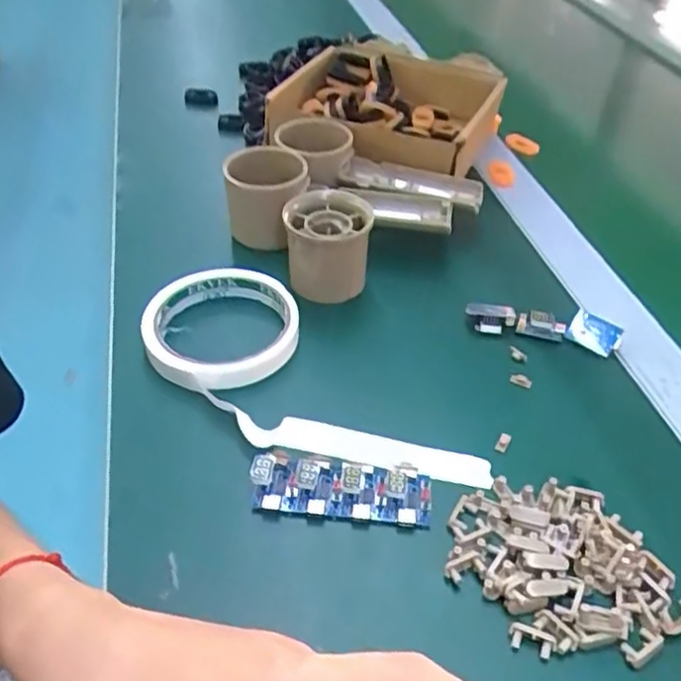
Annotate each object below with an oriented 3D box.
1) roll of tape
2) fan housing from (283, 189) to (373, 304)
[{"bbox_3d":[-0.073,-0.007,0.409,0.091,0.024,0.091,1,44,-2],"label":"roll of tape"},{"bbox_3d":[-0.008,-0.060,0.443,0.055,0.055,0.055,7,44,4],"label":"fan housing"}]

